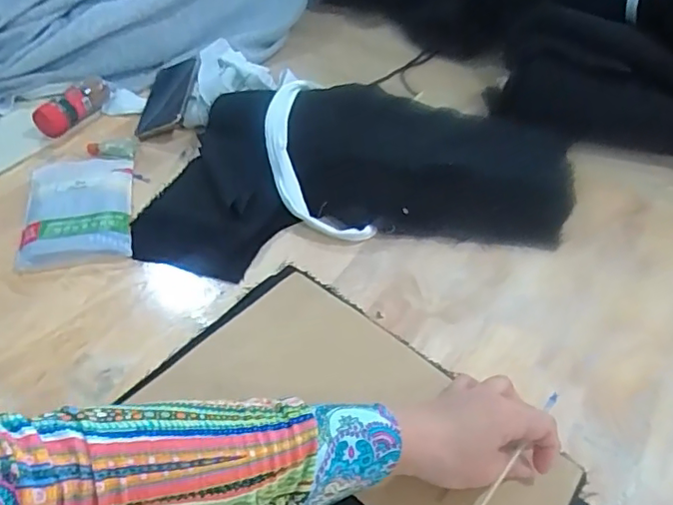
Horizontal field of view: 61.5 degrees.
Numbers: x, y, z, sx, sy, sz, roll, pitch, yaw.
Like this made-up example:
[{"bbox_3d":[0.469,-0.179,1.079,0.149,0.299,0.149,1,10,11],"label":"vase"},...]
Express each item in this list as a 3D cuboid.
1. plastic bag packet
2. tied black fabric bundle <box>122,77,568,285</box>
[{"bbox_3d":[-0.292,-0.053,0.640,0.115,0.024,0.185,-10,45,-11],"label":"plastic bag packet"},{"bbox_3d":[0.012,-0.107,0.650,0.483,0.069,0.293,-9,45,-10],"label":"tied black fabric bundle"}]

